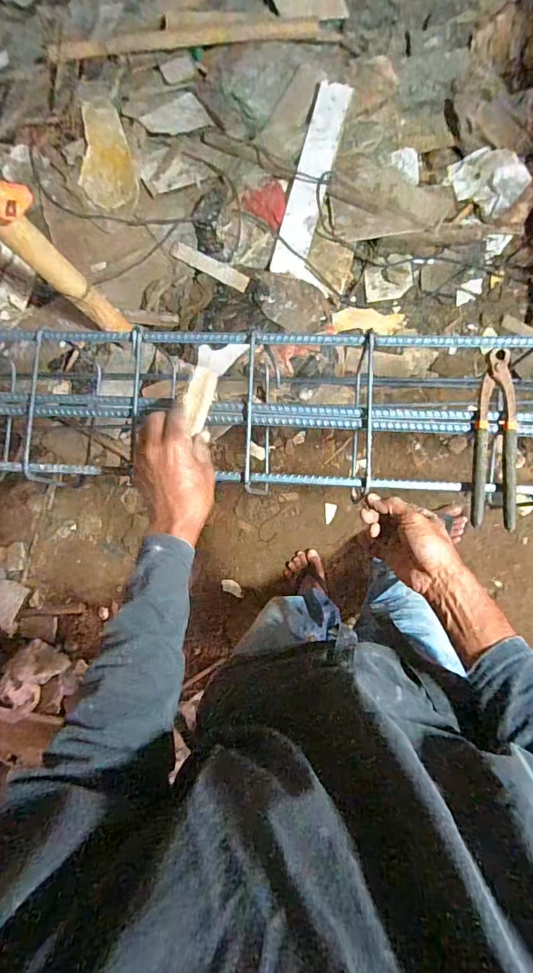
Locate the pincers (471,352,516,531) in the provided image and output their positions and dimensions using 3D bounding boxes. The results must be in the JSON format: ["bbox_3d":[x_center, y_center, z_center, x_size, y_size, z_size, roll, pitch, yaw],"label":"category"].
[{"bbox_3d":[0.272,-0.058,0.533,0.050,0.019,0.213,3,81,5],"label":"pincers"}]

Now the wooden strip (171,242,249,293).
[{"bbox_3d":[-0.174,-0.681,1.369,0.264,0.015,0.049,30,90,6],"label":"wooden strip"}]

